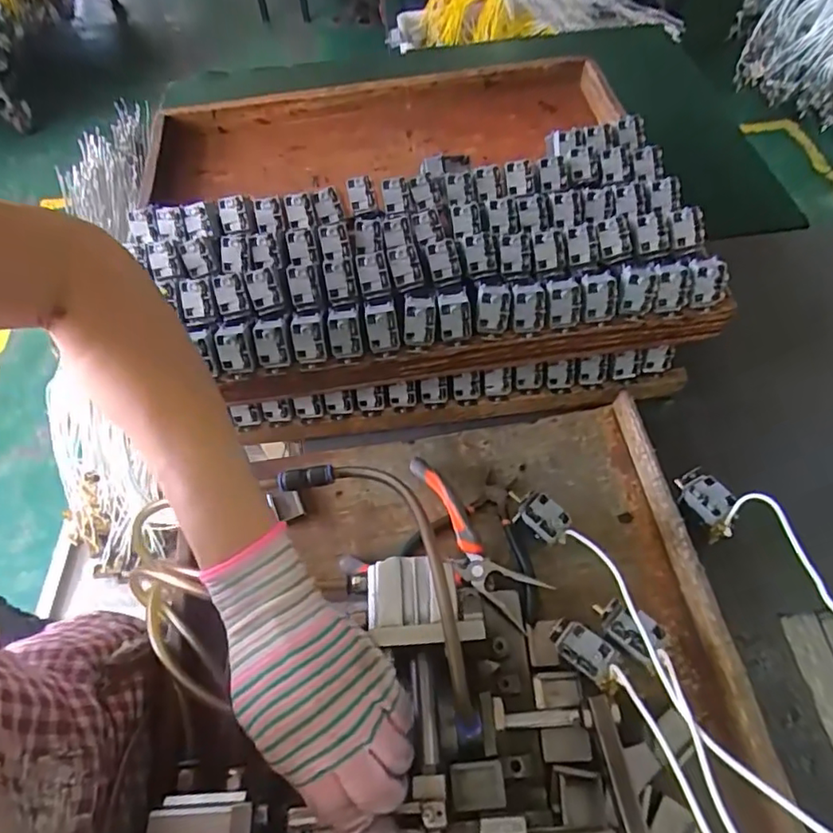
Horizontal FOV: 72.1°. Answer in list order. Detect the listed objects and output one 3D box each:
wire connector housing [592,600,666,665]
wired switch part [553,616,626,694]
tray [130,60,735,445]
[{"bbox_3d":[0.131,0.129,0.353,0.024,0.014,0.039,-38,63,-18],"label":"wire connector housing"},{"bbox_3d":[0.108,0.151,0.361,0.023,0.025,0.049,-41,65,-19],"label":"wired switch part"},{"bbox_3d":[-0.016,-0.205,0.572,0.470,0.131,0.423,-6,59,1],"label":"tray"}]

